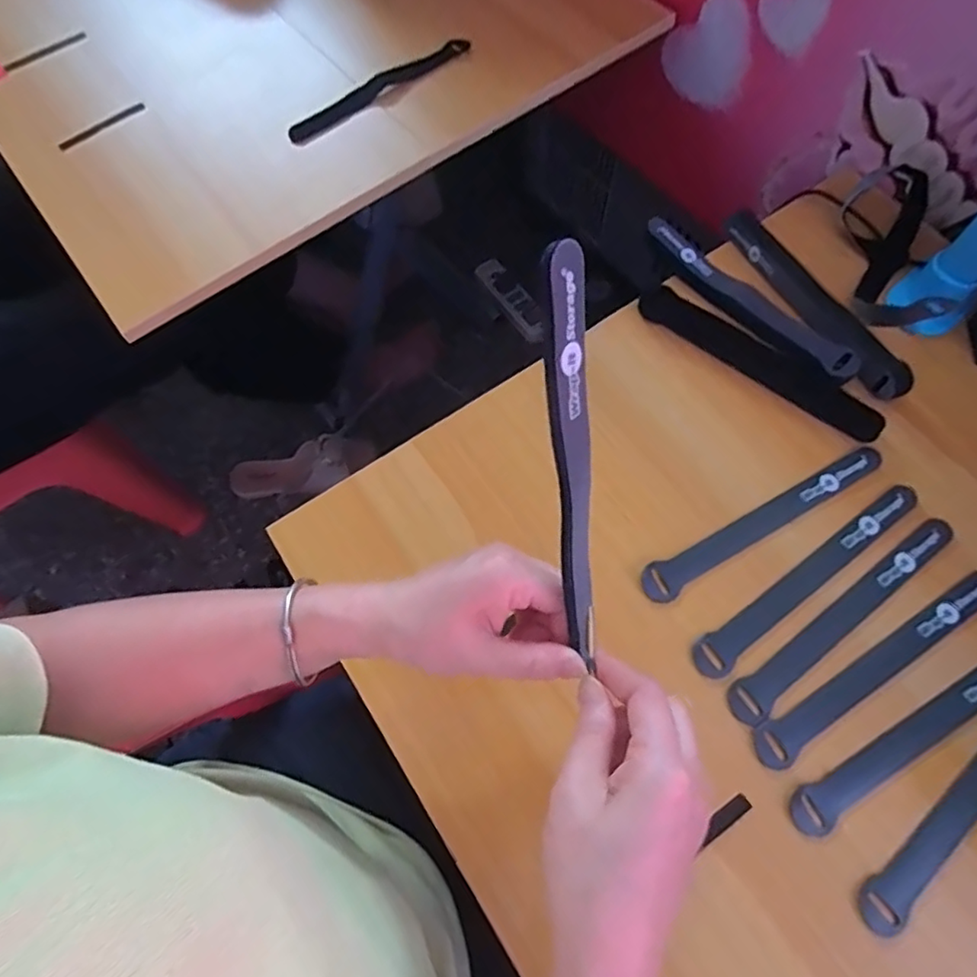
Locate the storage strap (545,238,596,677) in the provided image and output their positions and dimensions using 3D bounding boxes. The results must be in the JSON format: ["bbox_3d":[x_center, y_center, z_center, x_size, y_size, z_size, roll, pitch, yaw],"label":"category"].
[{"bbox_3d":[0.036,-0.007,0.253,0.018,0.180,0.012,-9,25,-4],"label":"storage strap"}]

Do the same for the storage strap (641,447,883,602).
[{"bbox_3d":[0.191,0.021,0.405,0.198,0.004,0.022,-27,69,-12],"label":"storage strap"}]

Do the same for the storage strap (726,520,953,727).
[{"bbox_3d":[0.231,0.081,0.379,0.198,0.004,0.023,-33,71,-14],"label":"storage strap"}]

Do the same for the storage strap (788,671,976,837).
[{"bbox_3d":[0.262,0.144,0.351,0.197,0.004,0.022,-26,69,-11],"label":"storage strap"}]

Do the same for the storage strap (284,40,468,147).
[{"bbox_3d":[-0.099,-0.366,0.540,0.193,0.011,0.023,-39,71,-13],"label":"storage strap"}]

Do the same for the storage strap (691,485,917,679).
[{"bbox_3d":[0.213,0.058,0.390,0.198,0.004,0.022,-33,71,-14],"label":"storage strap"}]

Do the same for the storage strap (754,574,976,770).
[{"bbox_3d":[0.246,0.110,0.366,0.197,0.004,0.022,-28,70,-12],"label":"storage strap"}]

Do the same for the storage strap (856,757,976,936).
[{"bbox_3d":[0.299,0.185,0.361,0.211,0.006,0.024,-36,71,-15],"label":"storage strap"}]

